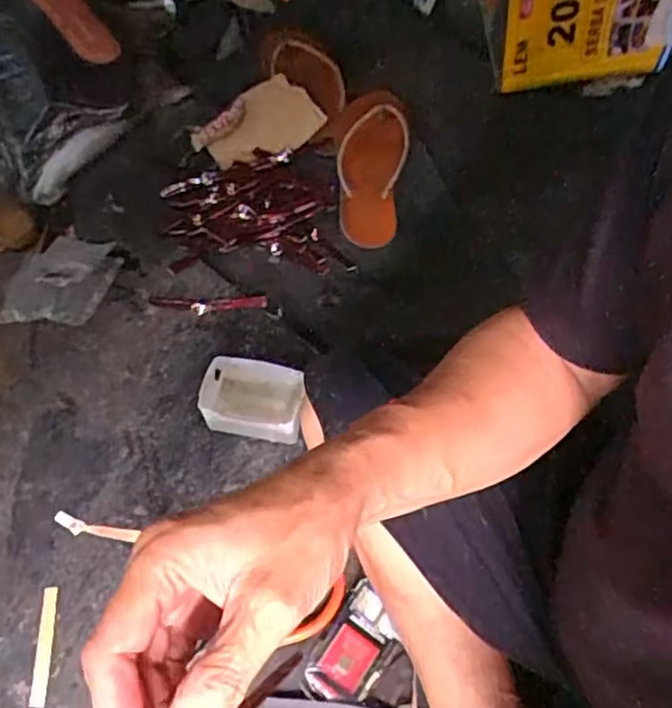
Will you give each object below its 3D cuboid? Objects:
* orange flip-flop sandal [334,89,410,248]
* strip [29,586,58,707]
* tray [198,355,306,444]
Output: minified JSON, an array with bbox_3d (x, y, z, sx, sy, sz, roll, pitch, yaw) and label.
[{"bbox_3d":[0.045,-0.247,0.860,0.090,0.026,0.227,3,74,6],"label":"orange flip-flop sandal"},{"bbox_3d":[-0.268,0.267,0.610,0.014,0.006,0.100,-6,55,-1],"label":"strip"},{"bbox_3d":[-0.083,0.048,0.688,0.105,0.056,0.066,8,59,7],"label":"tray"}]

